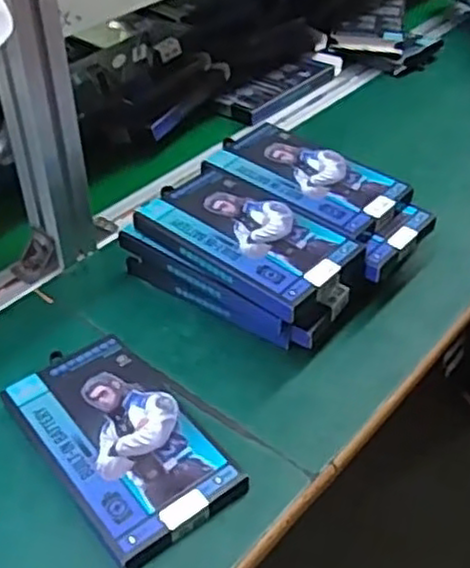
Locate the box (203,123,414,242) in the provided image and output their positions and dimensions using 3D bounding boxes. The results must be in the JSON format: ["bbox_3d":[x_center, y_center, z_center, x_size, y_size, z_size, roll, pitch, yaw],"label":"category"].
[{"bbox_3d":[0.062,-0.093,0.634,0.164,0.021,0.093,30,50,30],"label":"box"}]

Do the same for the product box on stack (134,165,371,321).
[{"bbox_3d":[0.010,-0.038,0.574,0.168,0.023,0.096,31,50,31],"label":"product box on stack"}]

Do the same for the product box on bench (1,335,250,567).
[{"bbox_3d":[-0.076,0.103,0.490,0.107,0.014,0.165,-28,48,-28],"label":"product box on bench"}]

